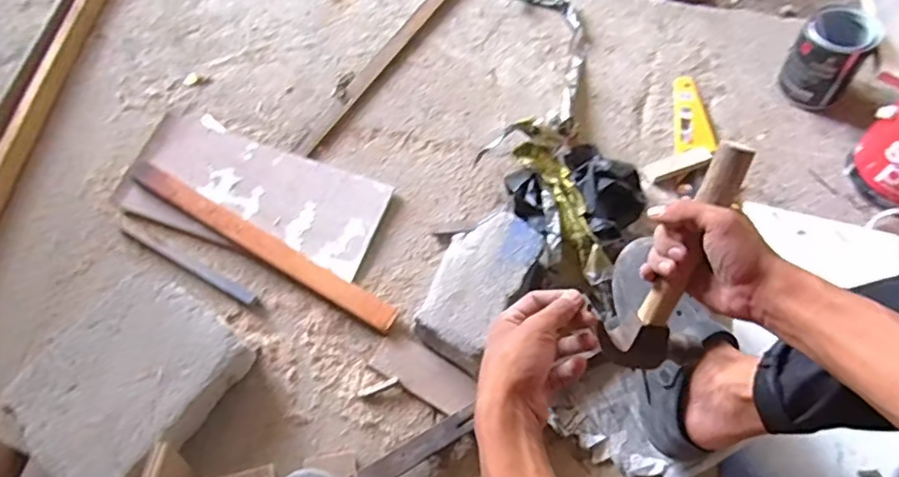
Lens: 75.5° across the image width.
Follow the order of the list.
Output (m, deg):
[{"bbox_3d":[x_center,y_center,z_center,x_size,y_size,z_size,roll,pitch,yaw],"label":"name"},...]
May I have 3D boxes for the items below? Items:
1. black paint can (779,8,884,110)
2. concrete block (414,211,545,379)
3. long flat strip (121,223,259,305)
[{"bbox_3d":[0.631,-0.300,0.976,0.106,0.140,0.104,0,62,-1],"label":"black paint can"},{"bbox_3d":[0.037,0.064,0.803,0.110,0.081,0.208,27,65,13],"label":"concrete block"},{"bbox_3d":[-0.386,0.039,0.855,0.247,0.019,0.017,27,67,12],"label":"long flat strip"}]

